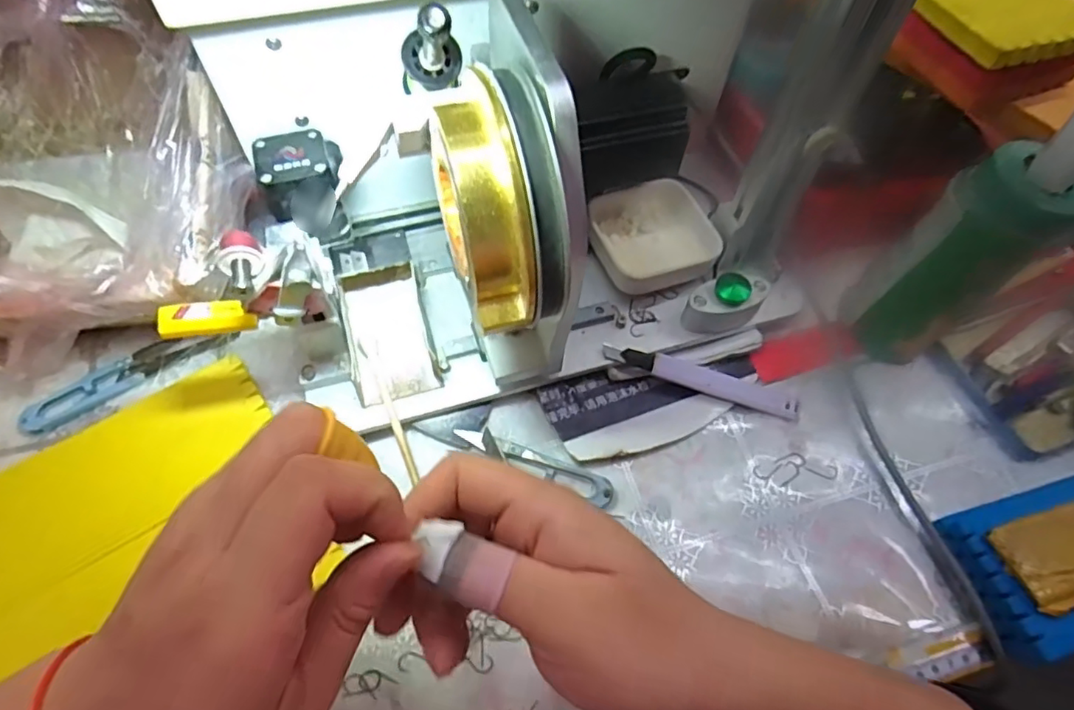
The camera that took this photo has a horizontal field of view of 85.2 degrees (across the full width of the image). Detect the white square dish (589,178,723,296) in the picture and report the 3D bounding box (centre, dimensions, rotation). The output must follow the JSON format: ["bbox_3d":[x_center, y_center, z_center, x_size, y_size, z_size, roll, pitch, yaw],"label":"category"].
[{"bbox_3d":[0.080,-0.083,0.416,0.082,0.027,0.076,-16,60,-12],"label":"white square dish"}]

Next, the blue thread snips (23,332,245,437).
[{"bbox_3d":[-0.268,0.010,0.385,0.129,0.006,0.027,-29,63,-19],"label":"blue thread snips"}]

